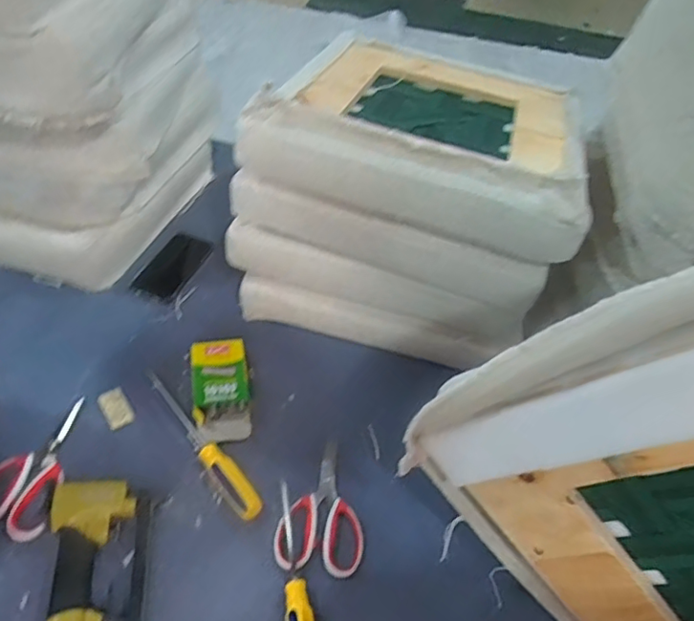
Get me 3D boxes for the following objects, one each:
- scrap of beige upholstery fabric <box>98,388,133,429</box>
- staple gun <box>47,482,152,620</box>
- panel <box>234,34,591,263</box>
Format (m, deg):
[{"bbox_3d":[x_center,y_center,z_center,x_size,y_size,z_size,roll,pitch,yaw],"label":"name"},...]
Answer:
[{"bbox_3d":[-0.331,0.140,0.829,0.035,0.009,0.062,-24,54,-25],"label":"scrap of beige upholstery fabric"},{"bbox_3d":[-0.275,0.312,0.643,0.107,0.049,0.248,-6,48,-11],"label":"staple gun"},{"bbox_3d":[0.135,-0.280,0.850,0.452,0.090,0.407,19,48,11],"label":"panel"}]

